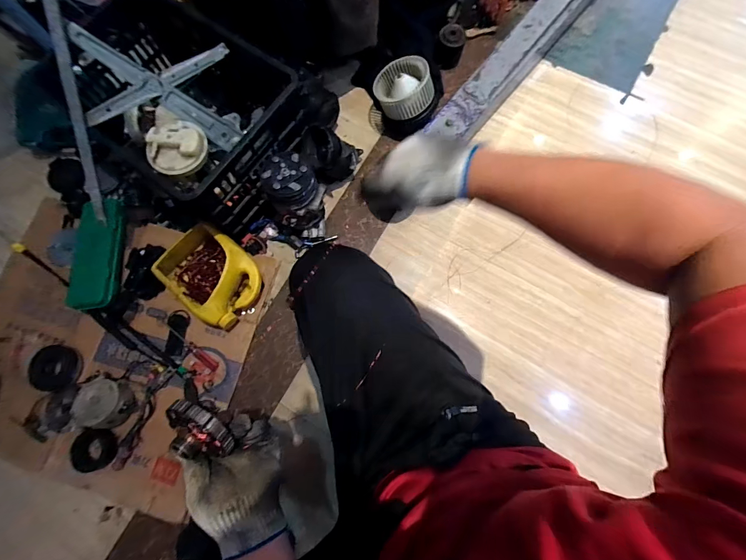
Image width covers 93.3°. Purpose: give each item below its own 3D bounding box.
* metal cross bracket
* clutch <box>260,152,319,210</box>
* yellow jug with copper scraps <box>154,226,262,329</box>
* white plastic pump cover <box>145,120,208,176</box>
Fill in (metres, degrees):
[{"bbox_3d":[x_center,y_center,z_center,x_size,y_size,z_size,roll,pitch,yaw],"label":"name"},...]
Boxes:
[{"bbox_3d":[-0.455,-0.413,0.780,0.299,0.211,0.044,-5,37,-29],"label":"metal cross bracket"},{"bbox_3d":[-0.191,-0.227,0.797,0.118,0.062,0.112,0,77,2],"label":"clutch"},{"bbox_3d":[-0.392,-0.008,0.867,0.222,0.089,0.189,35,80,9],"label":"yellow jug with copper scraps"},{"bbox_3d":[-0.417,-0.278,0.748,0.117,0.053,0.122,26,79,8],"label":"white plastic pump cover"}]

